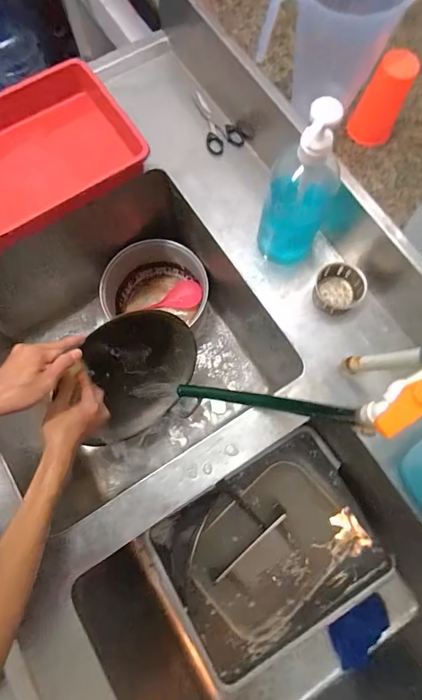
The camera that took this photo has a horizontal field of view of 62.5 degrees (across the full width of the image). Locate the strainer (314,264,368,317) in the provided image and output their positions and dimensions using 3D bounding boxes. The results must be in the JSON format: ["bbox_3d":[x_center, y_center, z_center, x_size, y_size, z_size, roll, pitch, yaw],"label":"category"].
[{"bbox_3d":[0.201,-0.096,0.539,0.071,0.050,0.075,9,76,3],"label":"strainer"}]

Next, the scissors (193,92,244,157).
[{"bbox_3d":[0.007,-0.423,0.643,0.065,0.009,0.131,-23,77,-5],"label":"scissors"}]

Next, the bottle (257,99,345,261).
[{"bbox_3d":[0.119,-0.206,0.465,0.082,0.249,0.063,22,77,6],"label":"bottle"}]

